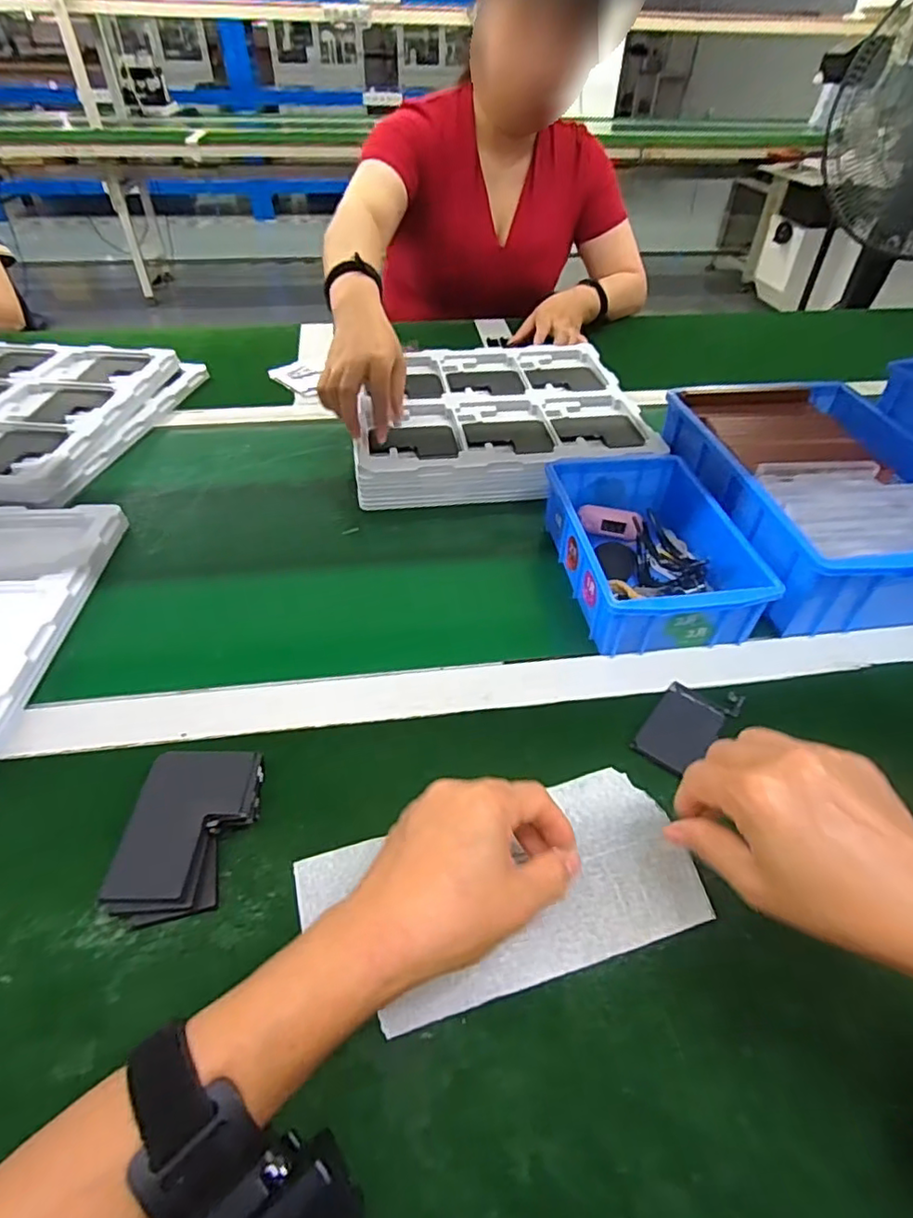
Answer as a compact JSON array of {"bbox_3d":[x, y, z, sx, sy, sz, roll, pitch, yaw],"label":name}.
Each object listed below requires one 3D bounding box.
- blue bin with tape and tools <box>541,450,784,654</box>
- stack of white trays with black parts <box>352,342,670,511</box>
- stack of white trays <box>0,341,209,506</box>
[{"bbox_3d":[0.162,-0.055,0.519,0.133,0.060,0.200,-5,46,-8],"label":"blue bin with tape and tools"},{"bbox_3d":[0.043,-0.223,0.697,0.326,0.041,0.302,-6,46,-8],"label":"stack of white trays with black parts"},{"bbox_3d":[-0.516,-0.225,0.690,0.338,0.033,0.330,4,45,1],"label":"stack of white trays"}]

